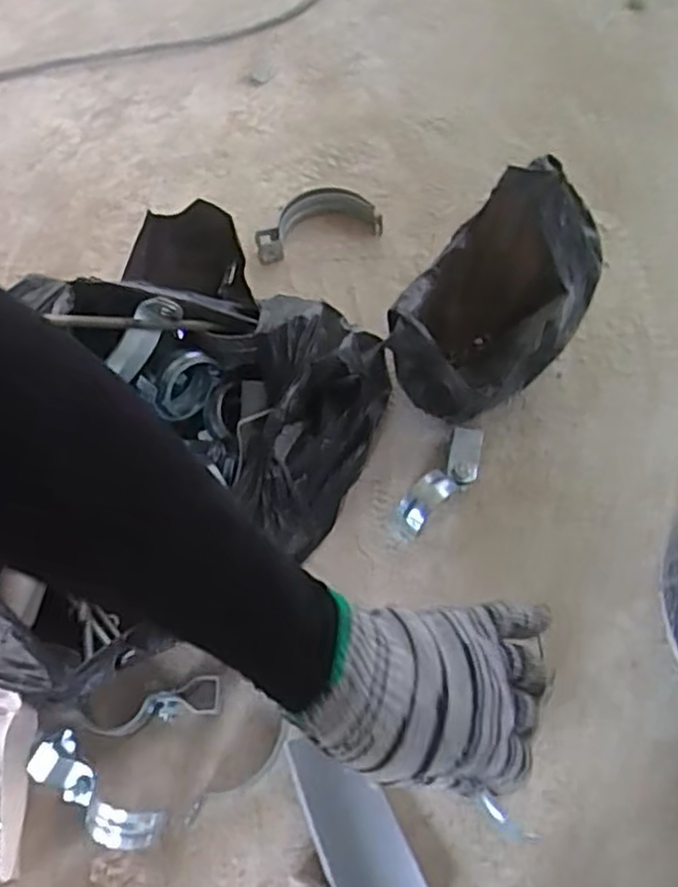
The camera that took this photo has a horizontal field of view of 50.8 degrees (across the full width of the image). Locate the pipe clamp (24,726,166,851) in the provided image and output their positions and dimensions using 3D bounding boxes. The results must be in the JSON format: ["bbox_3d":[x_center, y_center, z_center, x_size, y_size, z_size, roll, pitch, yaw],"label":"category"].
[{"bbox_3d":[-0.158,0.227,0.461,0.099,0.039,0.032,30,66,17],"label":"pipe clamp"}]

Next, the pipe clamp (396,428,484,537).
[{"bbox_3d":[0.083,0.029,0.558,0.033,0.033,0.094,32,66,18],"label":"pipe clamp"}]

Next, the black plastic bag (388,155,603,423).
[{"bbox_3d":[0.112,-0.100,0.551,0.104,0.187,0.145,38,71,22],"label":"black plastic bag"}]

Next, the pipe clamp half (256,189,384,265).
[{"bbox_3d":[-0.024,-0.219,0.700,0.122,0.023,0.061,-15,61,-6],"label":"pipe clamp half"}]

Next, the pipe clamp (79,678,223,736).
[{"bbox_3d":[-0.131,0.182,0.490,0.100,0.023,0.023,-11,61,-4],"label":"pipe clamp"}]

